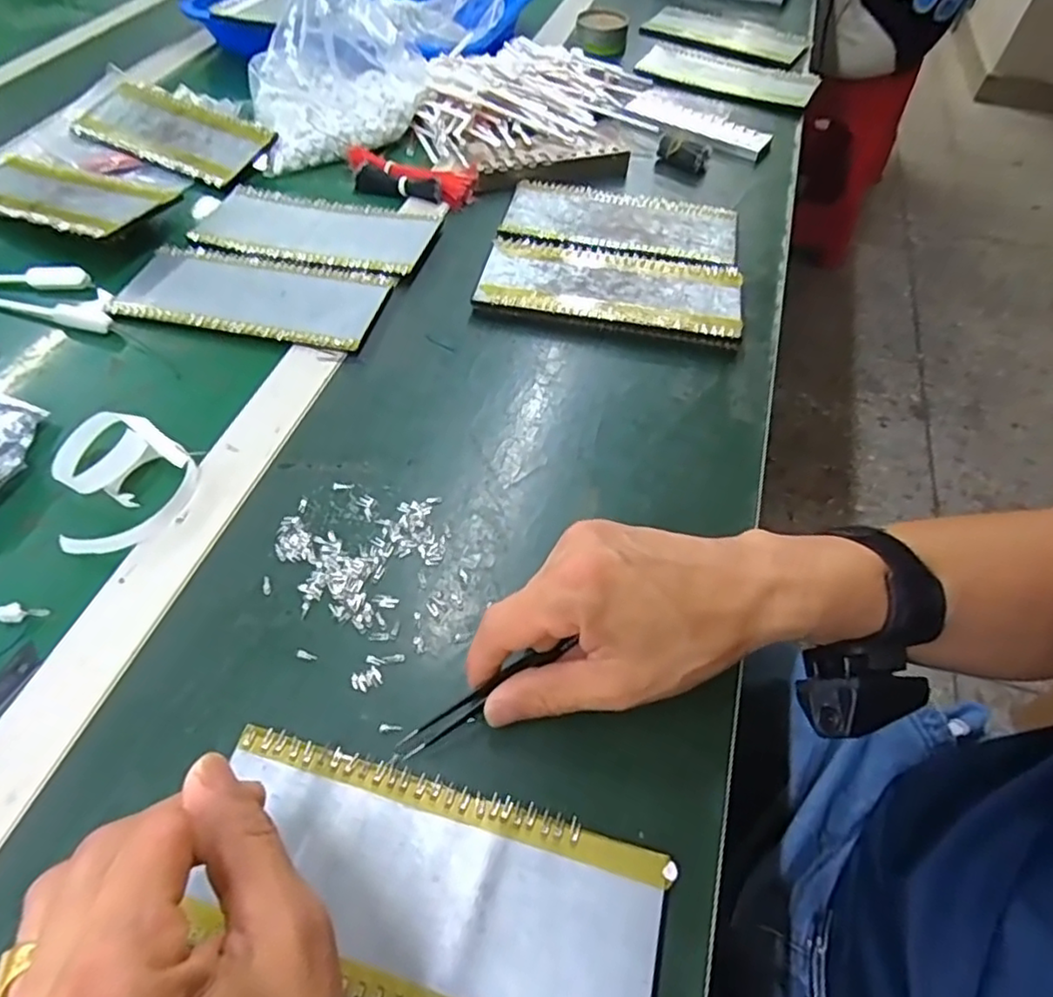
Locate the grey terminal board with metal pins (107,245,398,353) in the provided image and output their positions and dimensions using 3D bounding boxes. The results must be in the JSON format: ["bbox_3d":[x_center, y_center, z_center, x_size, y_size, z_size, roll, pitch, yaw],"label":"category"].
[{"bbox_3d":[-0.215,-0.158,0.489,0.206,0.008,0.086,12,56,5],"label":"grey terminal board with metal pins"}]

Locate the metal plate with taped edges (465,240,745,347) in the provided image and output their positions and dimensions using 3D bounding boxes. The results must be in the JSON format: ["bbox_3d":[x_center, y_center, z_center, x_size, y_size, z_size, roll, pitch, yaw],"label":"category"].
[{"bbox_3d":[0.066,-0.165,0.501,0.200,0.018,0.092,11,55,5],"label":"metal plate with taped edges"}]

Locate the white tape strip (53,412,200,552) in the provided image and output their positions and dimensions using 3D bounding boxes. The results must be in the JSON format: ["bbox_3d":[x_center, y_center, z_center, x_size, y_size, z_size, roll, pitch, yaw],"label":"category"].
[{"bbox_3d":[-0.238,-0.013,0.377,0.073,0.022,0.086,-20,59,-16],"label":"white tape strip"}]

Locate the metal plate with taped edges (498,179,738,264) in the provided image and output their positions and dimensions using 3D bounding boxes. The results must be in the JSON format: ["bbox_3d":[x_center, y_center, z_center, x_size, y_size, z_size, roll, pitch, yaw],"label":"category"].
[{"bbox_3d":[0.084,-0.248,0.565,0.199,0.009,0.091,13,56,6],"label":"metal plate with taped edges"}]

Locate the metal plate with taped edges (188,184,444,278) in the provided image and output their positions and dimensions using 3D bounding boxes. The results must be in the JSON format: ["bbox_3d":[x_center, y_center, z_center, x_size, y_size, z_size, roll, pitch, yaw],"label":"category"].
[{"bbox_3d":[-0.181,-0.228,0.539,0.199,0.006,0.085,12,57,9],"label":"metal plate with taped edges"}]

